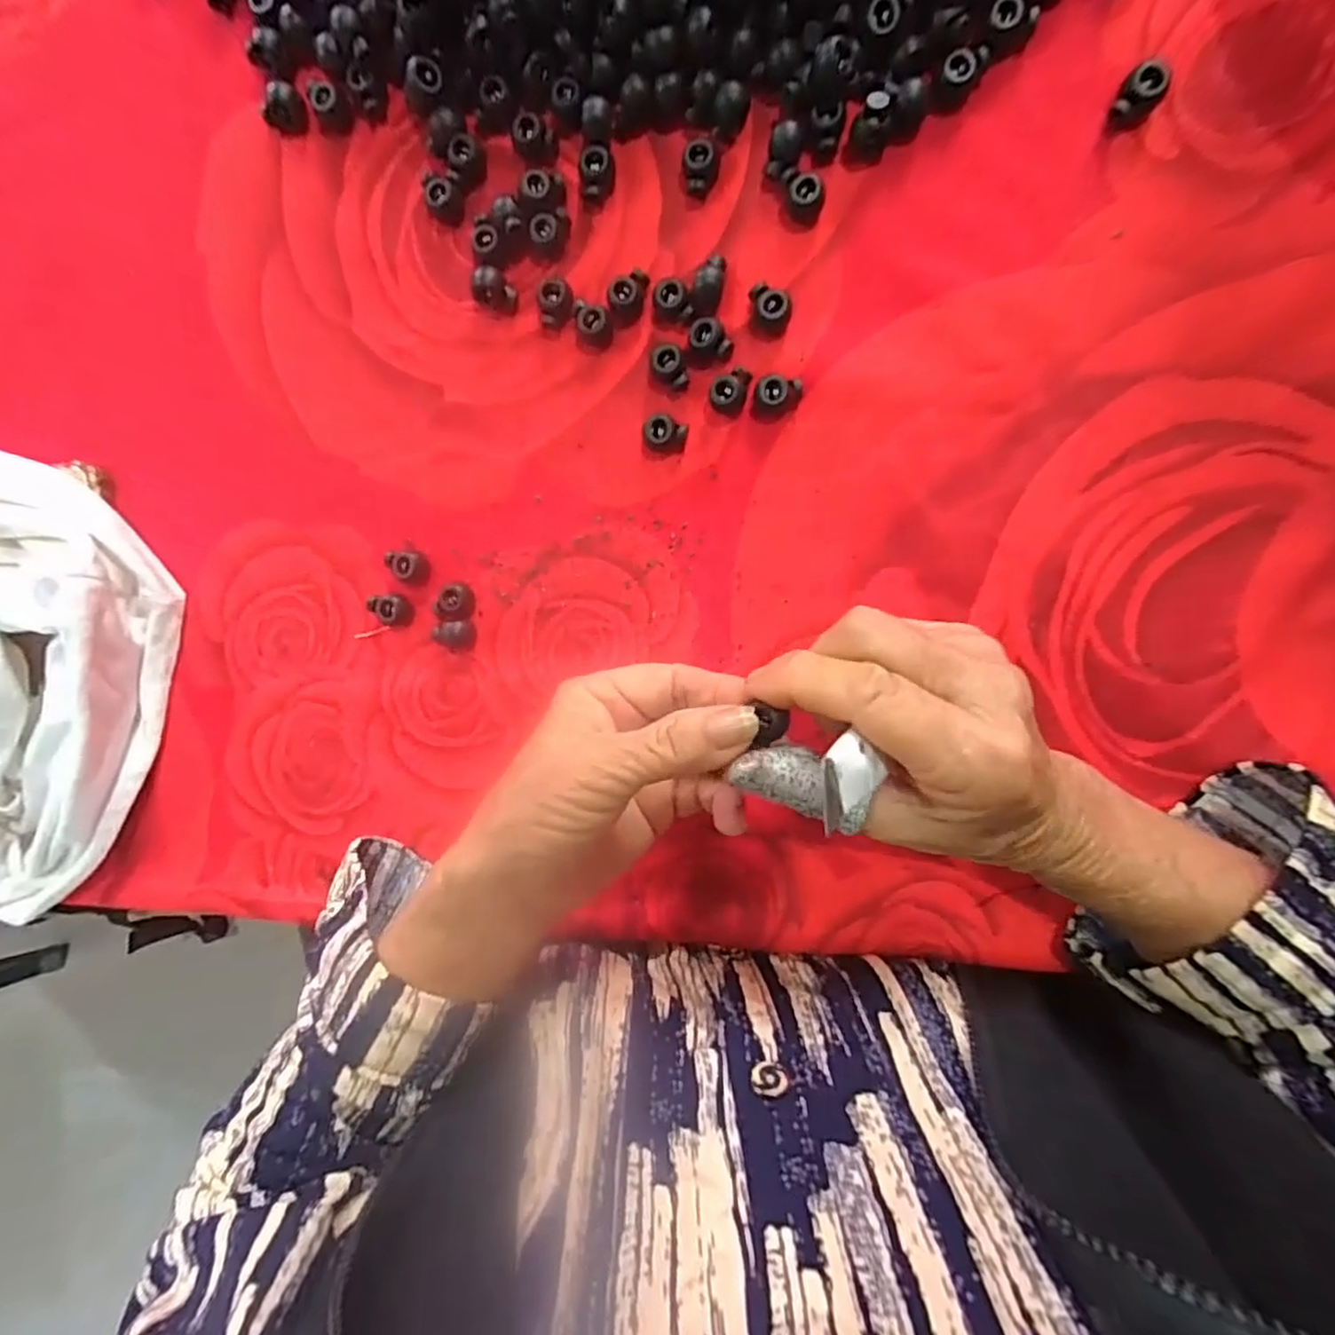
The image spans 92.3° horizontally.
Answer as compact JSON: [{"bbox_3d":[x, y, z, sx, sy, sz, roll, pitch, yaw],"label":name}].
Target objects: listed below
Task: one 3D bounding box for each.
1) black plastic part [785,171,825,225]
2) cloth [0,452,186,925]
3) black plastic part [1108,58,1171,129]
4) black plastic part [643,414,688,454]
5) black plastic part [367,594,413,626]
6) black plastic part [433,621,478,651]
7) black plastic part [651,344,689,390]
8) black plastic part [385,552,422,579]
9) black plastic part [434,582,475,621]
[{"bbox_3d":[0.055,-0.186,0.255,0.015,0.011,0.013,3,97,7],"label":"black plastic part"},{"bbox_3d":[-0.323,0.016,0.302,0.128,0.066,0.219,16,98,5],"label":"cloth"},{"bbox_3d":[0.173,-0.211,0.236,0.014,0.011,0.017,38,100,2],"label":"black plastic part"},{"bbox_3d":[-0.001,-0.100,0.278,0.017,0.013,0.014,18,98,5],"label":"black plastic part"},{"bbox_3d":[-0.130,-0.027,0.302,0.015,0.012,0.014,-2,96,8],"label":"black plastic part"},{"bbox_3d":[-0.099,-0.015,0.299,0.016,0.013,0.014,1,96,7],"label":"black plastic part"},{"bbox_3d":[0.000,-0.127,0.274,0.014,0.011,0.016,-18,94,9],"label":"black plastic part"},{"bbox_3d":[-0.122,-0.048,0.298,0.013,0.011,0.012,6,97,7],"label":"black plastic part"},{"bbox_3d":[-0.098,-0.029,0.297,0.014,0.012,0.019,38,100,2],"label":"black plastic part"}]

